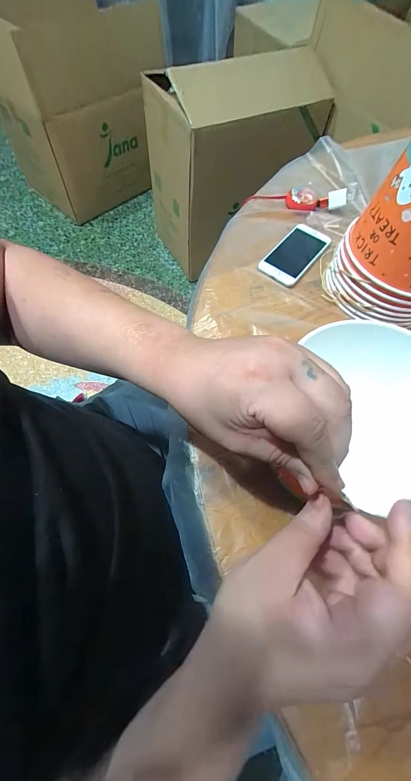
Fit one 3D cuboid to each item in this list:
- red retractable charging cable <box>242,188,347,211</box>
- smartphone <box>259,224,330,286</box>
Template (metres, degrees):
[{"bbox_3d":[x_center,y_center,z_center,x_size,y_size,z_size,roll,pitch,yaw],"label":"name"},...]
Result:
[{"bbox_3d":[0.154,-0.337,0.523,0.172,0.032,0.032,8,64,1],"label":"red retractable charging cable"},{"bbox_3d":[0.143,-0.219,0.477,0.066,0.005,0.129,36,69,13],"label":"smartphone"}]

